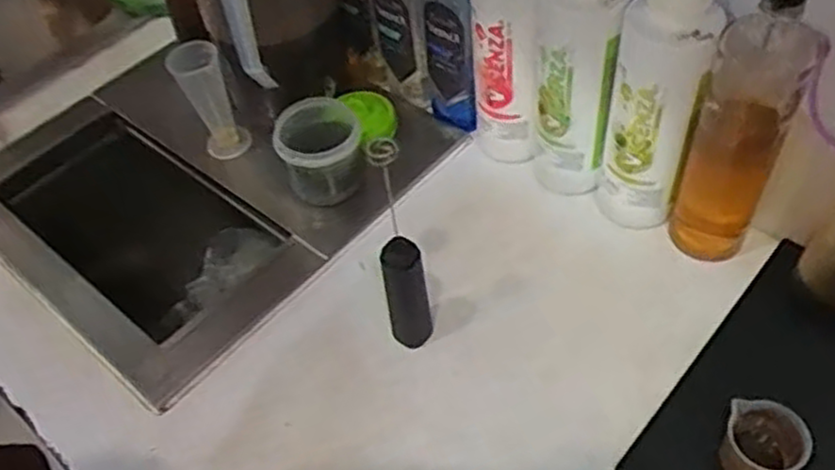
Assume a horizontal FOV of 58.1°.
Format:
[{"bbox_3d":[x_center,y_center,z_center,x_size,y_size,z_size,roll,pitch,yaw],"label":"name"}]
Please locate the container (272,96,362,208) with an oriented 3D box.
[{"bbox_3d":[-0.101,-0.085,0.804,0.087,0.085,0.090,-9,52,-1],"label":"container"}]

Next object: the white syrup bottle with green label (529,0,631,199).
[{"bbox_3d":[0.150,-0.152,0.714,0.069,0.247,0.085,-16,53,-6],"label":"white syrup bottle with green label"}]

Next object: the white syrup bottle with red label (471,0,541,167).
[{"bbox_3d":[0.090,-0.186,0.746,0.074,0.252,0.069,0,53,6],"label":"white syrup bottle with red label"}]

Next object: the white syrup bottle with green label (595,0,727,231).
[{"bbox_3d":[0.212,-0.113,0.675,0.078,0.255,0.068,12,55,15],"label":"white syrup bottle with green label"}]

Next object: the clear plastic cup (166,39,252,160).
[{"bbox_3d":[-0.230,-0.150,0.828,0.053,0.122,0.061,-28,55,-15],"label":"clear plastic cup"}]

